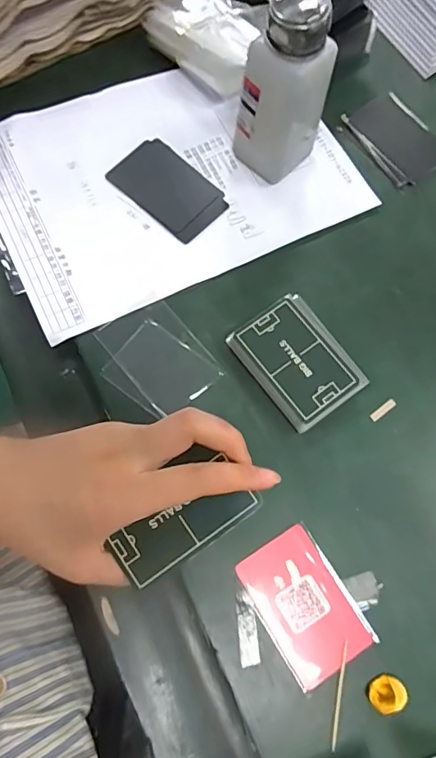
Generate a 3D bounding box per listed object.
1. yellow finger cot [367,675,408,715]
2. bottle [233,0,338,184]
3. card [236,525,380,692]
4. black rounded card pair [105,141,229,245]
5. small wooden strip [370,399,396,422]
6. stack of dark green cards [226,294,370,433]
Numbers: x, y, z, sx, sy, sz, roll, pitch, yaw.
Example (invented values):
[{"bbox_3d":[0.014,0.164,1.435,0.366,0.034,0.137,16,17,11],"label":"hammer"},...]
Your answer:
[{"bbox_3d":[0.104,0.193,0.293,0.022,0.017,0.014,-15,74,-6],"label":"yellow finger cot"},{"bbox_3d":[0.049,-0.210,0.355,0.048,0.125,0.046,38,76,9],"label":"bottle"},{"bbox_3d":[0.056,0.147,0.312,0.057,0.004,0.086,-31,77,-10],"label":"card"},{"bbox_3d":[-0.041,-0.160,0.401,0.095,0.004,0.059,40,76,10],"label":"black rounded card pair"},{"bbox_3d":[0.123,0.023,0.354,0.023,0.004,0.006,-35,78,-11],"label":"small wooden strip"},{"bbox_3d":[0.059,-0.013,0.352,0.066,0.018,0.087,-35,77,-11],"label":"stack of dark green cards"}]

